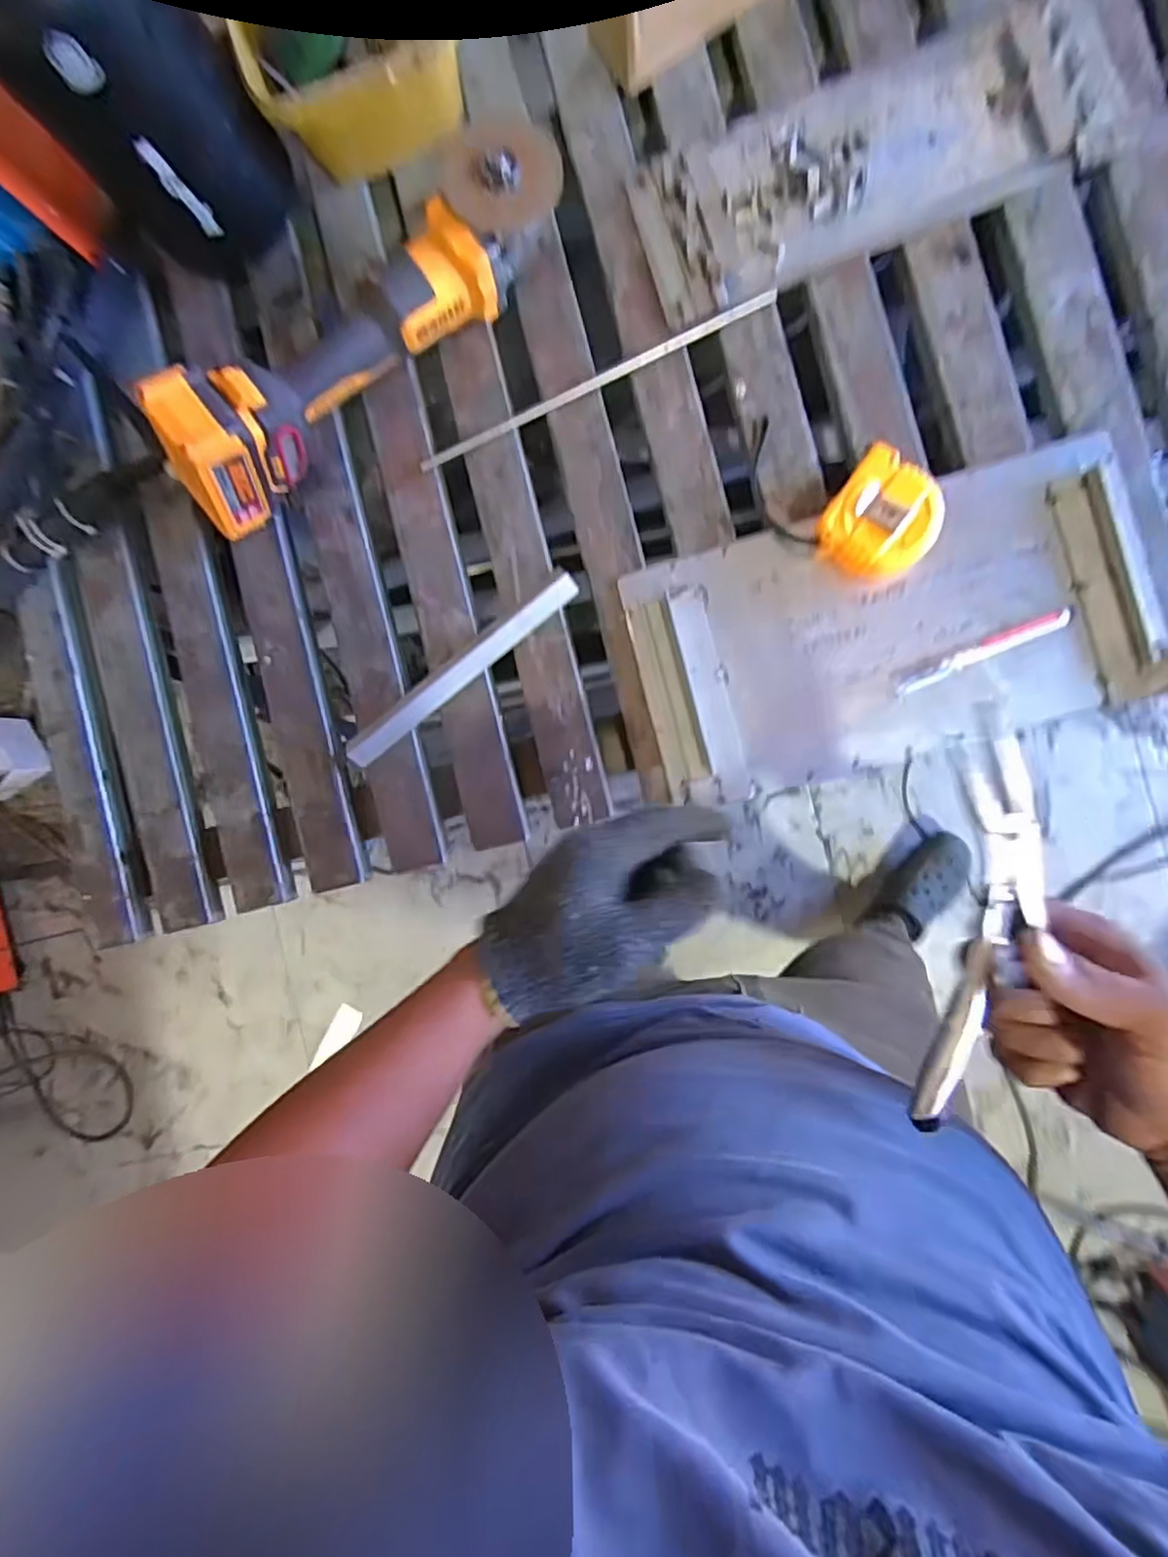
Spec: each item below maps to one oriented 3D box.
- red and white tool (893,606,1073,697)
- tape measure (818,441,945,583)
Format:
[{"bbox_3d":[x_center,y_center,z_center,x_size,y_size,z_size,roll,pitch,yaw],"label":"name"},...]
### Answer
[{"bbox_3d":[0.301,-0.098,0.517,0.127,0.013,0.018,-23,87,8],"label":"red and white tool"},{"bbox_3d":[0.224,-0.193,0.513,0.074,0.044,0.081,36,95,7],"label":"tape measure"}]

